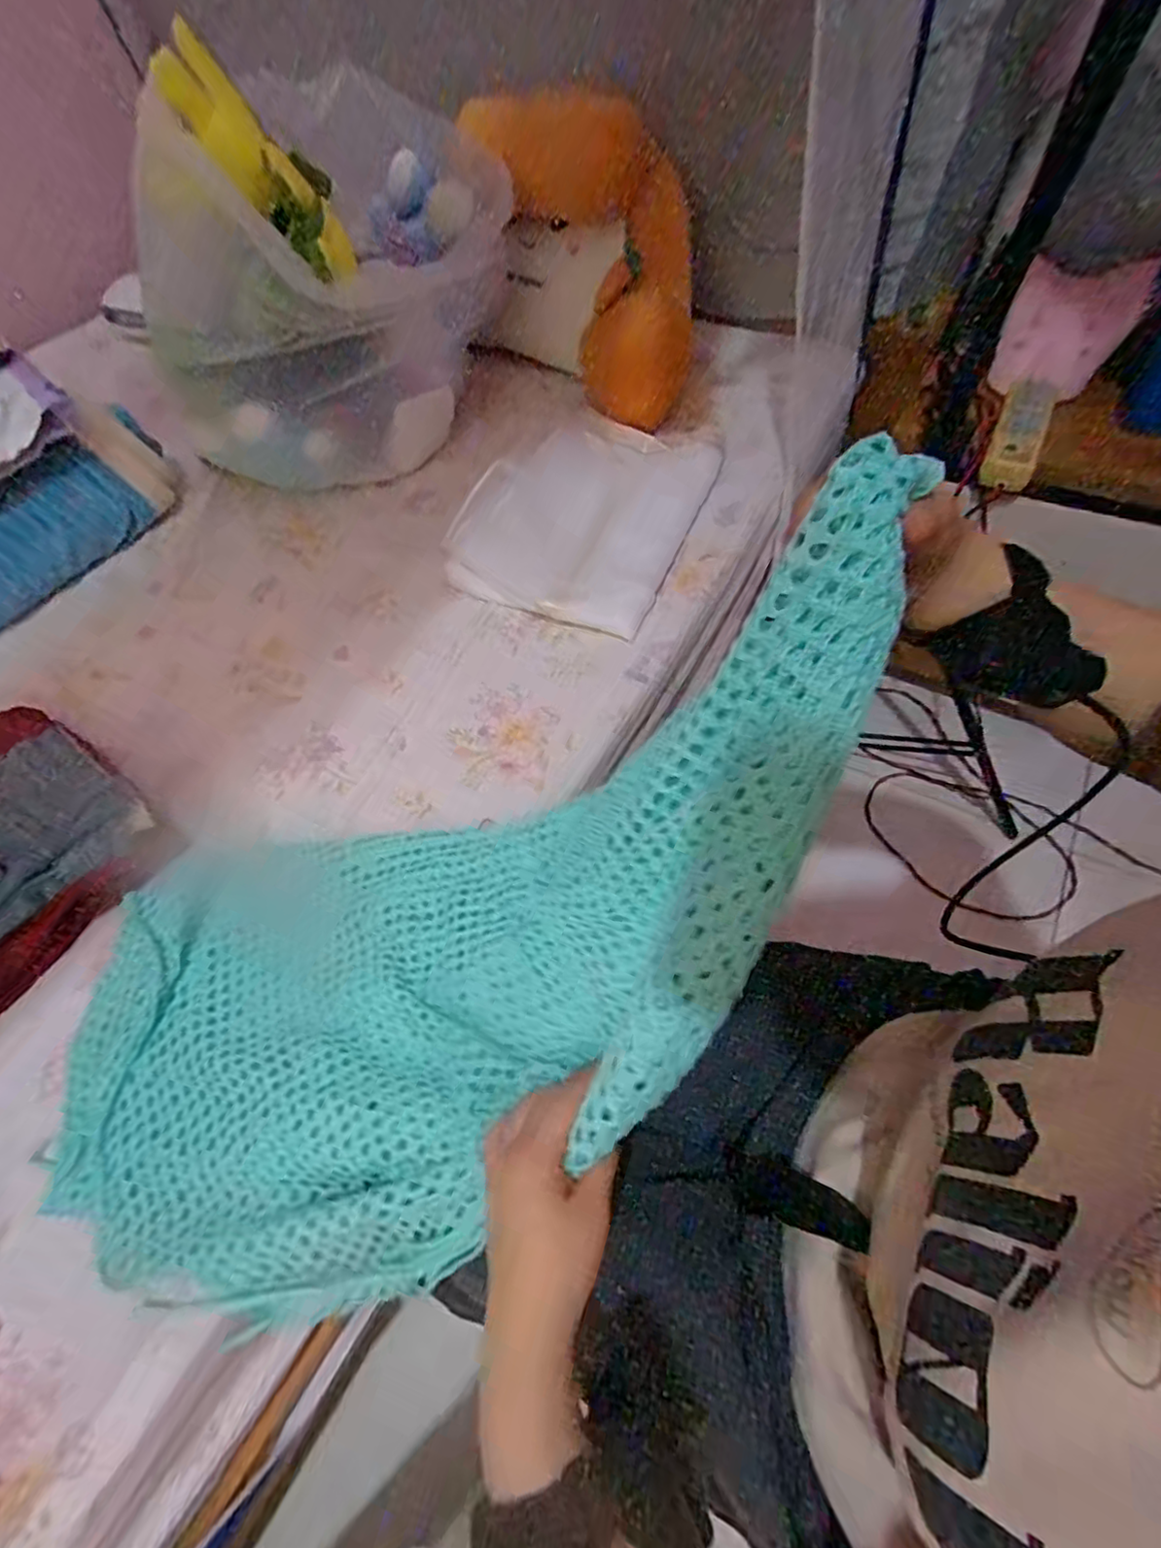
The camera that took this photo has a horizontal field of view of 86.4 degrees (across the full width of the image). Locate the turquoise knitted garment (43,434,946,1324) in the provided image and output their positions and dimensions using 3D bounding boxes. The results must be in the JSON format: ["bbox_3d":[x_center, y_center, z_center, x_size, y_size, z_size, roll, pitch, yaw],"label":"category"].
[{"bbox_3d":[-0.079,0.104,0.383,0.626,0.175,0.299,-33,52,28],"label":"turquoise knitted garment"}]

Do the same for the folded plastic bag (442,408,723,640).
[{"bbox_3d":[0.004,-0.329,0.768,0.264,0.028,0.333,21,64,11],"label":"folded plastic bag"}]

